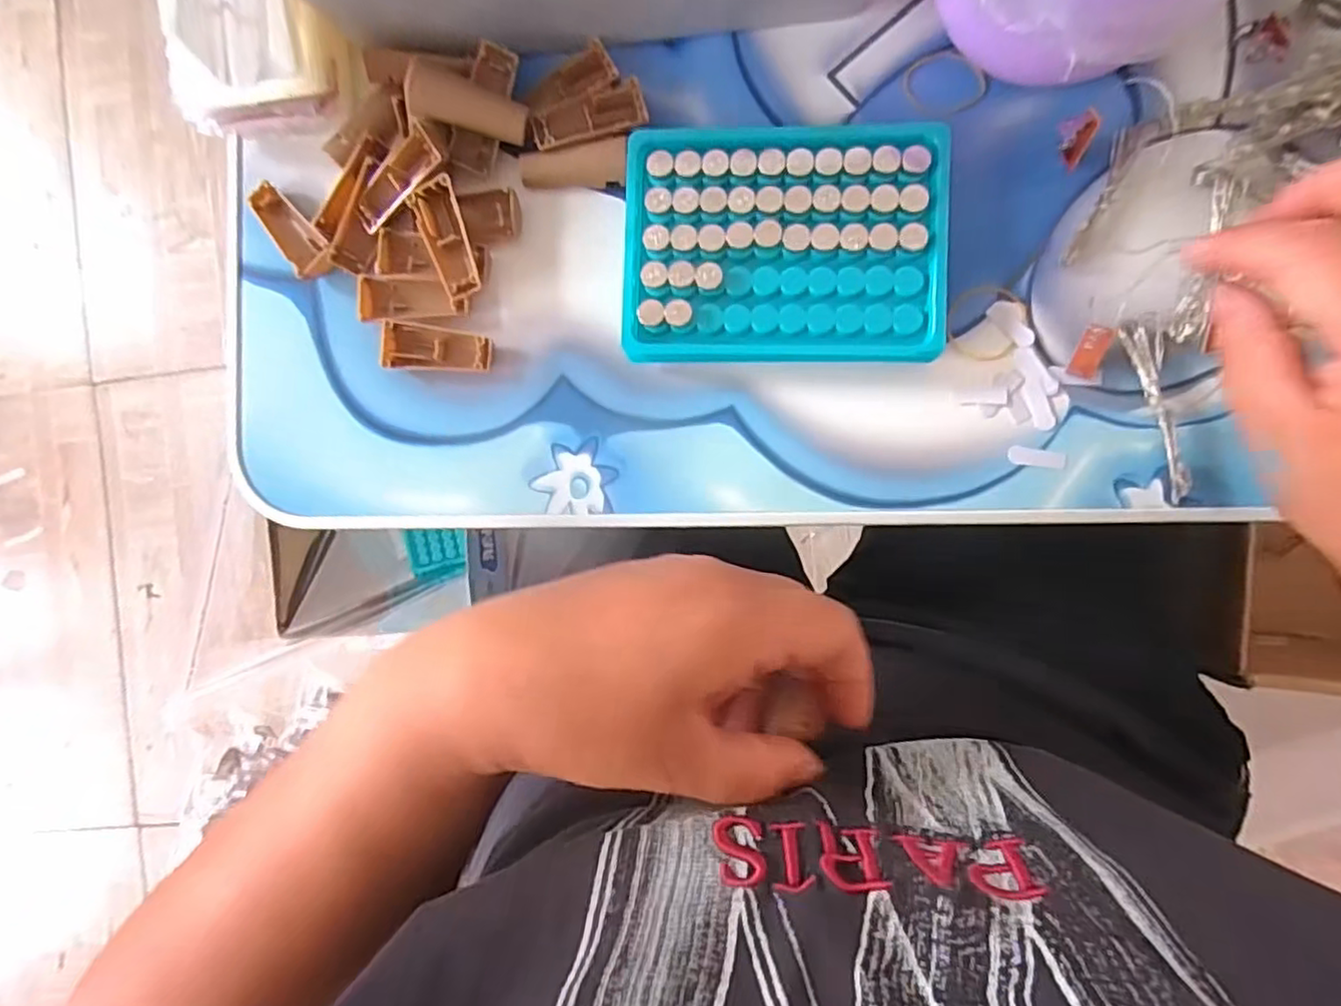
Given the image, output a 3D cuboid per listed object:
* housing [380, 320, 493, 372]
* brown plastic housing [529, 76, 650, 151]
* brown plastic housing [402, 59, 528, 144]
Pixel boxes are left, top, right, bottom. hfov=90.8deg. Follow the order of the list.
[{"bbox_3d":[-0.106,-0.071,0.301,0.050,0.007,0.020,5,90,6],"label":"housing"},{"bbox_3d":[-0.036,-0.170,0.291,0.050,0.006,0.020,-17,88,6],"label":"brown plastic housing"},{"bbox_3d":[-0.087,-0.171,0.285,0.049,0.008,0.020,11,91,-23],"label":"brown plastic housing"}]

